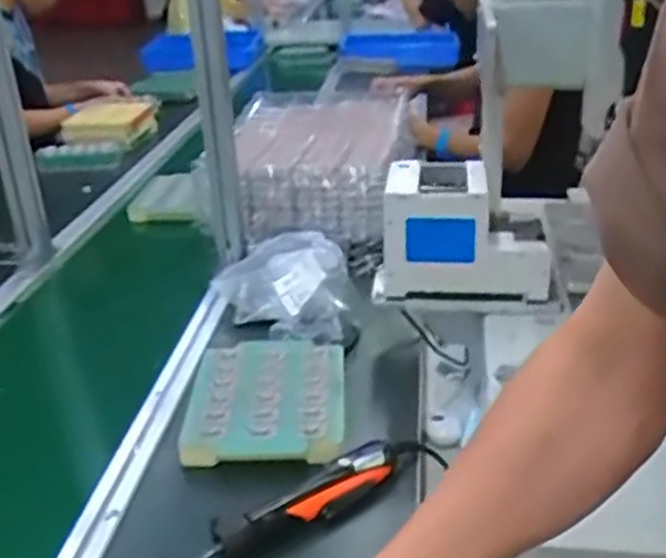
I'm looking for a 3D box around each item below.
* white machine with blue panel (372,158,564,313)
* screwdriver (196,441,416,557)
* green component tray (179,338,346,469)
[{"bbox_3d":[0.165,-0.064,0.994,0.218,0.155,0.141,-3,26,4],"label":"white machine with blue panel"},{"bbox_3d":[-0.020,0.222,0.769,0.257,0.036,0.046,-21,30,-28],"label":"screwdriver"},{"bbox_3d":[-0.079,0.133,0.935,0.182,0.027,0.217,-5,26,2],"label":"green component tray"}]

